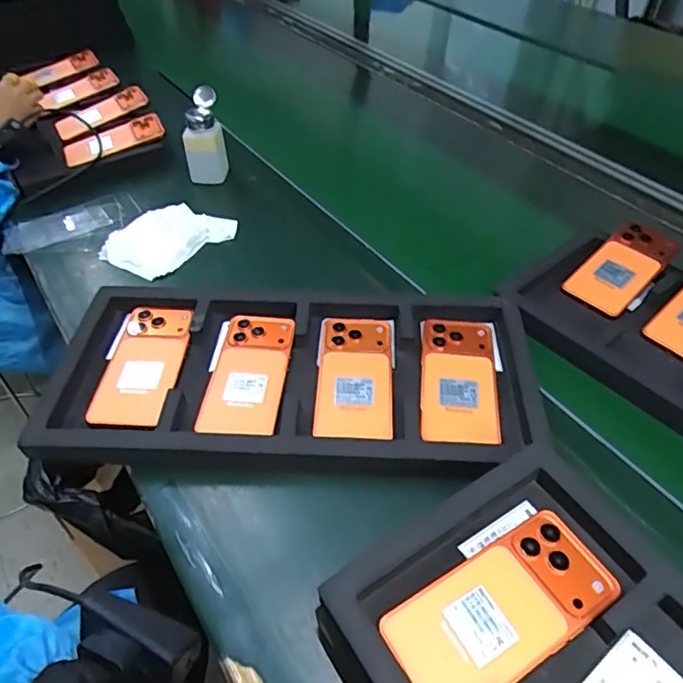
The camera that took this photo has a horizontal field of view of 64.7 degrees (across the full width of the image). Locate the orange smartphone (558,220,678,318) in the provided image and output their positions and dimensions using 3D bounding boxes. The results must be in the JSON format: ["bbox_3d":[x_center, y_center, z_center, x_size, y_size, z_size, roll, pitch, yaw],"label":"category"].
[{"bbox_3d":[0.354,-0.095,0.679,0.161,0.007,0.074,-40,62,-17],"label":"orange smartphone"}]

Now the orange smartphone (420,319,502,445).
[{"bbox_3d":[0.120,0.037,0.549,0.075,0.018,0.163,7,45,3],"label":"orange smartphone"}]

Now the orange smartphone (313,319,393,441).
[{"bbox_3d":[0.014,0.033,0.554,0.075,0.012,0.162,4,45,0],"label":"orange smartphone"}]

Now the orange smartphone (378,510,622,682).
[{"bbox_3d":[0.111,0.181,0.369,0.157,0.016,0.076,-22,50,-23],"label":"orange smartphone"}]

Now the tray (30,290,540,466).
[{"bbox_3d":[-0.046,0.033,0.546,0.483,0.058,0.227,4,45,0],"label":"tray"}]

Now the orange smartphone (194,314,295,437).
[{"bbox_3d":[-0.096,0.031,0.553,0.078,0.015,0.159,4,45,1],"label":"orange smartphone"}]

